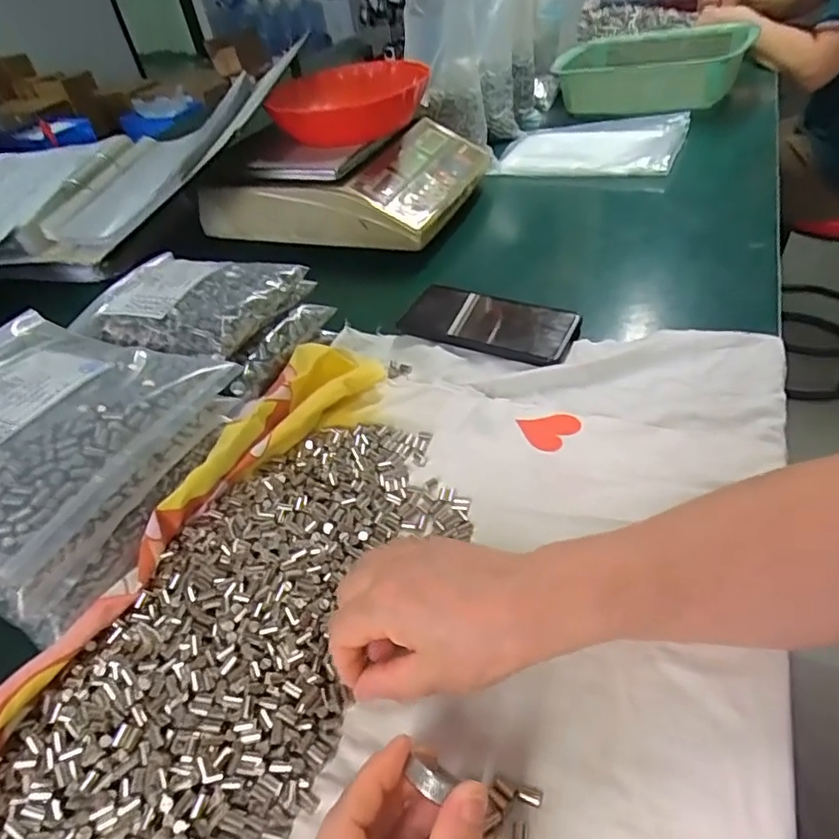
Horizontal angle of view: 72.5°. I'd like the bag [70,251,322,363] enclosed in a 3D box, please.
[{"bbox_3d":[-0.205,-0.103,0.499,0.169,0.037,0.132,10,46,20],"label":"bag"}]

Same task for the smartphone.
[{"bbox_3d":[0.065,-0.093,0.543,0.162,0.012,0.078,18,49,27],"label":"smartphone"}]

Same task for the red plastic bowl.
[{"bbox_3d":[-0.084,-0.404,0.752,0.186,0.079,0.186,-5,43,5],"label":"red plastic bowl"}]

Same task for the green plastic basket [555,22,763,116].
[{"bbox_3d":[0.368,-0.568,0.925,0.278,0.090,0.191,20,50,28],"label":"green plastic basket"}]

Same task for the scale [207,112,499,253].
[{"bbox_3d":[-0.093,-0.338,0.756,0.316,0.103,0.249,11,46,21],"label":"scale"}]

